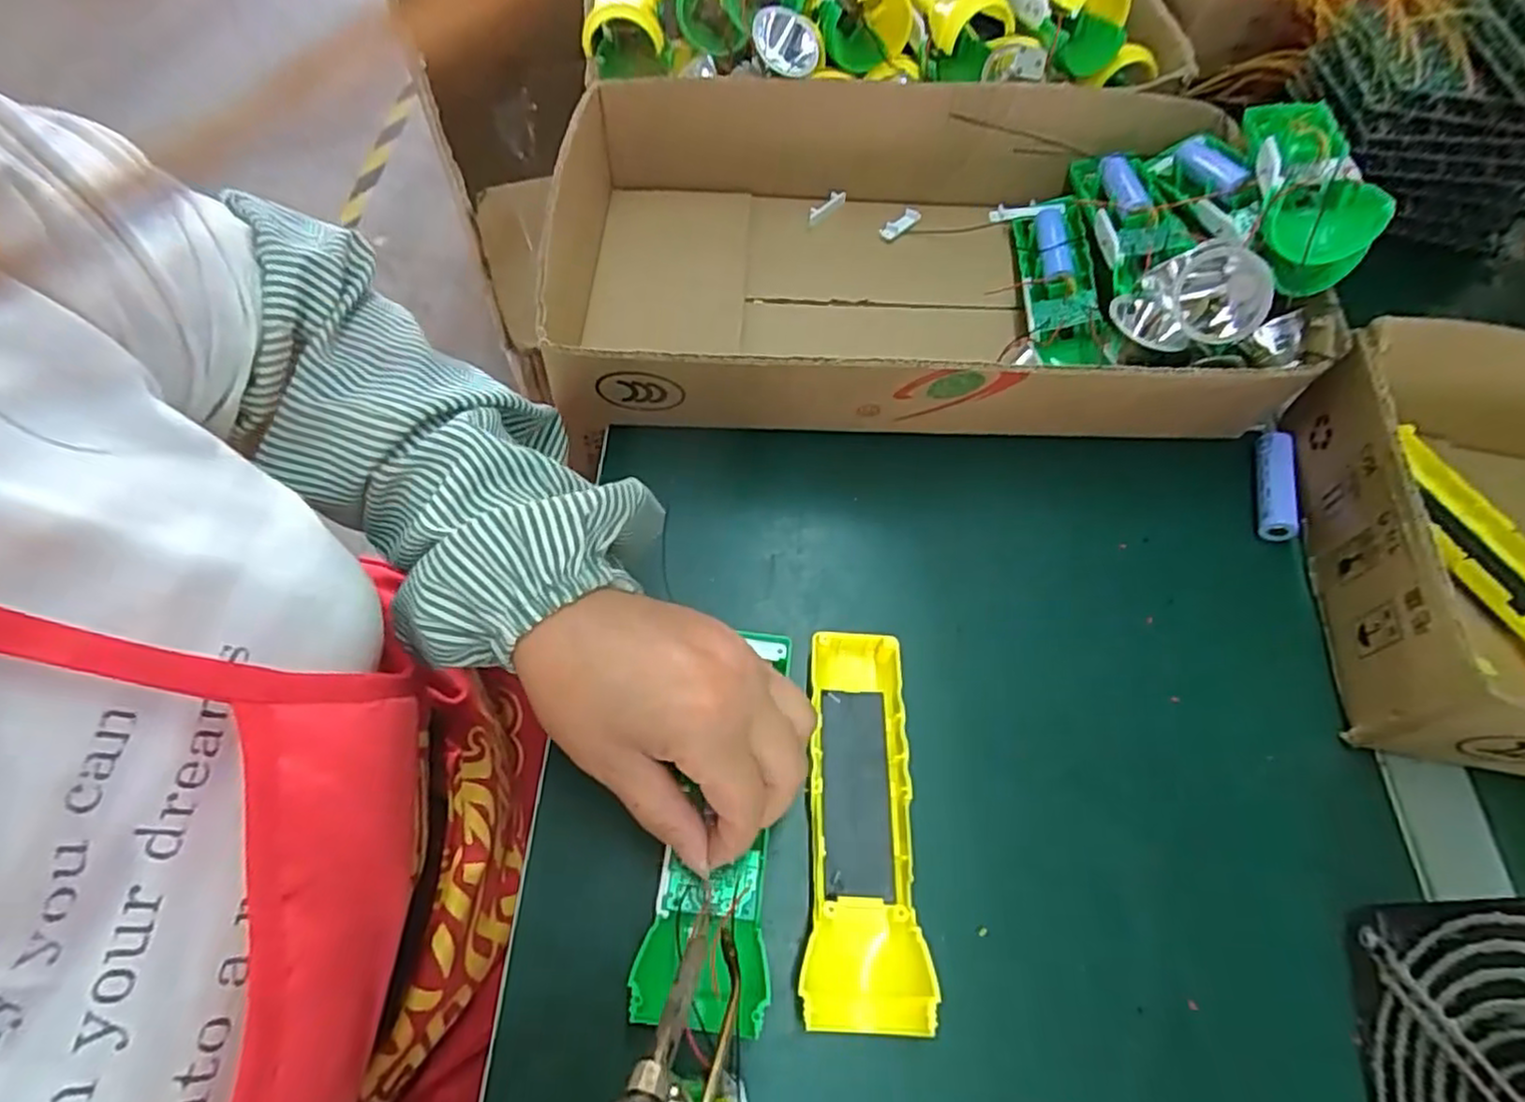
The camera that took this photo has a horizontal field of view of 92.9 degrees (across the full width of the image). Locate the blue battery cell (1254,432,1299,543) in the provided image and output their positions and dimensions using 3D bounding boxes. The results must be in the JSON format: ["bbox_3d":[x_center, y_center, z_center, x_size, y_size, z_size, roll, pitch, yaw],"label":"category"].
[{"bbox_3d":[0.284,-0.037,0.403,0.022,0.017,0.062,13,63,6],"label":"blue battery cell"}]

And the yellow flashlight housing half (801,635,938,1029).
[{"bbox_3d":[0.043,0.114,0.317,0.047,0.024,0.160,2,63,0],"label":"yellow flashlight housing half"}]

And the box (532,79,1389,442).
[{"bbox_3d":[0.087,-0.178,0.425,0.411,0.115,0.231,3,63,1],"label":"box"}]

